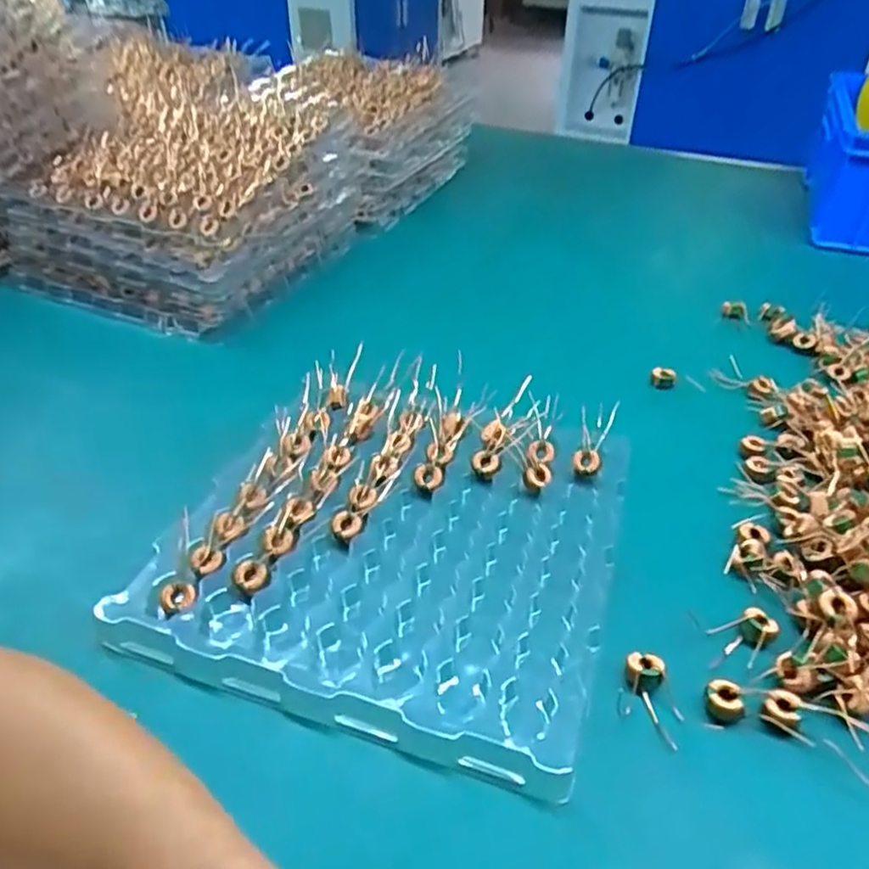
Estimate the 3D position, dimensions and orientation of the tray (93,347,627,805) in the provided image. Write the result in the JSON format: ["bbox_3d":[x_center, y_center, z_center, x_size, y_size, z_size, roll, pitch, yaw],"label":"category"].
[{"bbox_3d":[-0.016,0.057,0.483,0.287,0.032,0.311,14,41,13],"label":"tray"}]

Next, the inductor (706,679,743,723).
[{"bbox_3d":[0.164,0.150,0.382,0.019,0.009,0.020,12,41,11],"label":"inductor"}]

